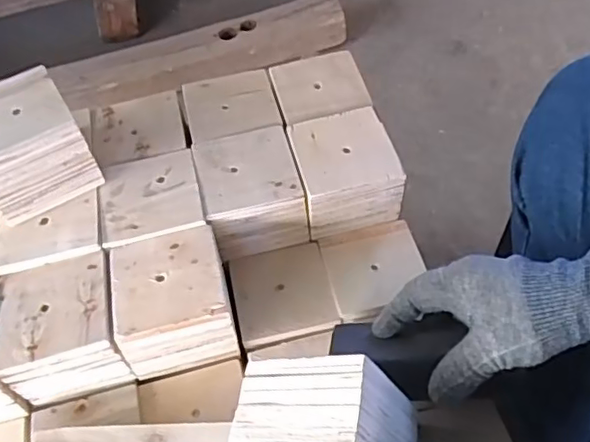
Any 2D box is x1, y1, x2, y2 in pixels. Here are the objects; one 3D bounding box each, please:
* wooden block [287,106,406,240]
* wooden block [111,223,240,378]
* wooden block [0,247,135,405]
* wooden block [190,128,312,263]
[{"bbox_3d":[0.049,-0.048,0.578,0.091,0.069,0.095,-13,55,-4],"label":"wooden block"},{"bbox_3d":[-0.103,0.067,0.509,0.094,0.067,0.098,-13,55,-4],"label":"wooden block"},{"bbox_3d":[-0.193,0.094,0.502,0.097,0.073,0.101,-14,55,-5],"label":"wooden block"},{"bbox_3d":[-0.042,-0.030,0.572,0.090,0.066,0.096,-14,55,-5],"label":"wooden block"}]

